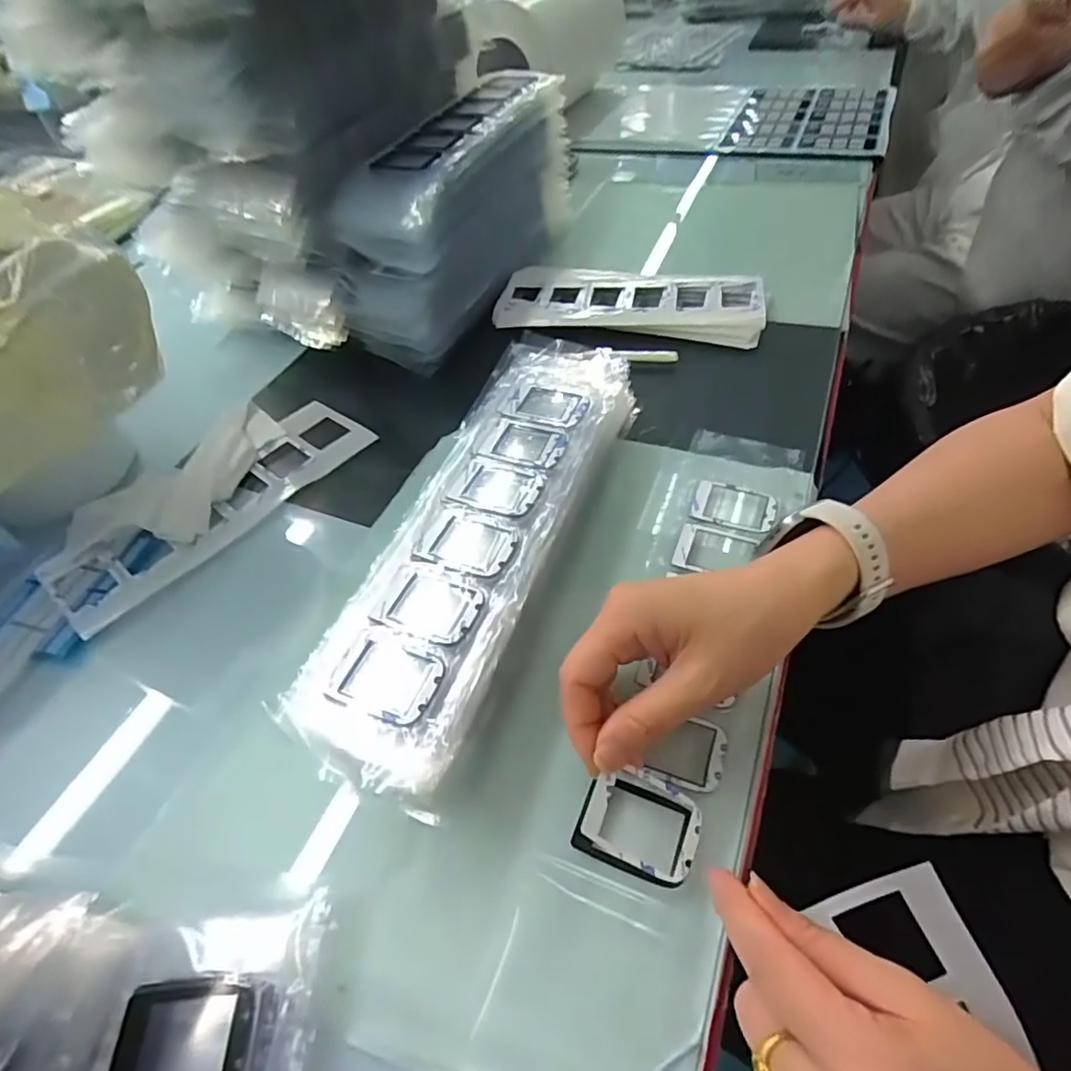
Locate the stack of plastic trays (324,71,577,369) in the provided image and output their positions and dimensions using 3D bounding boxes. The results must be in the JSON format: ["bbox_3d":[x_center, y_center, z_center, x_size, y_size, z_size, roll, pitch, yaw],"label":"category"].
[{"bbox_3d":[-0.066,-0.309,0.555,0.100,0.131,0.323,12,53,17],"label":"stack of plastic trays"}]

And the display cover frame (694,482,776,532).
[{"bbox_3d":[0.128,-0.020,0.383,0.052,0.004,0.036,12,53,17],"label":"display cover frame"}]

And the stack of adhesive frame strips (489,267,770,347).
[{"bbox_3d":[0.086,-0.215,0.541,0.231,0.014,0.106,10,53,16],"label":"stack of adhesive frame strips"}]

